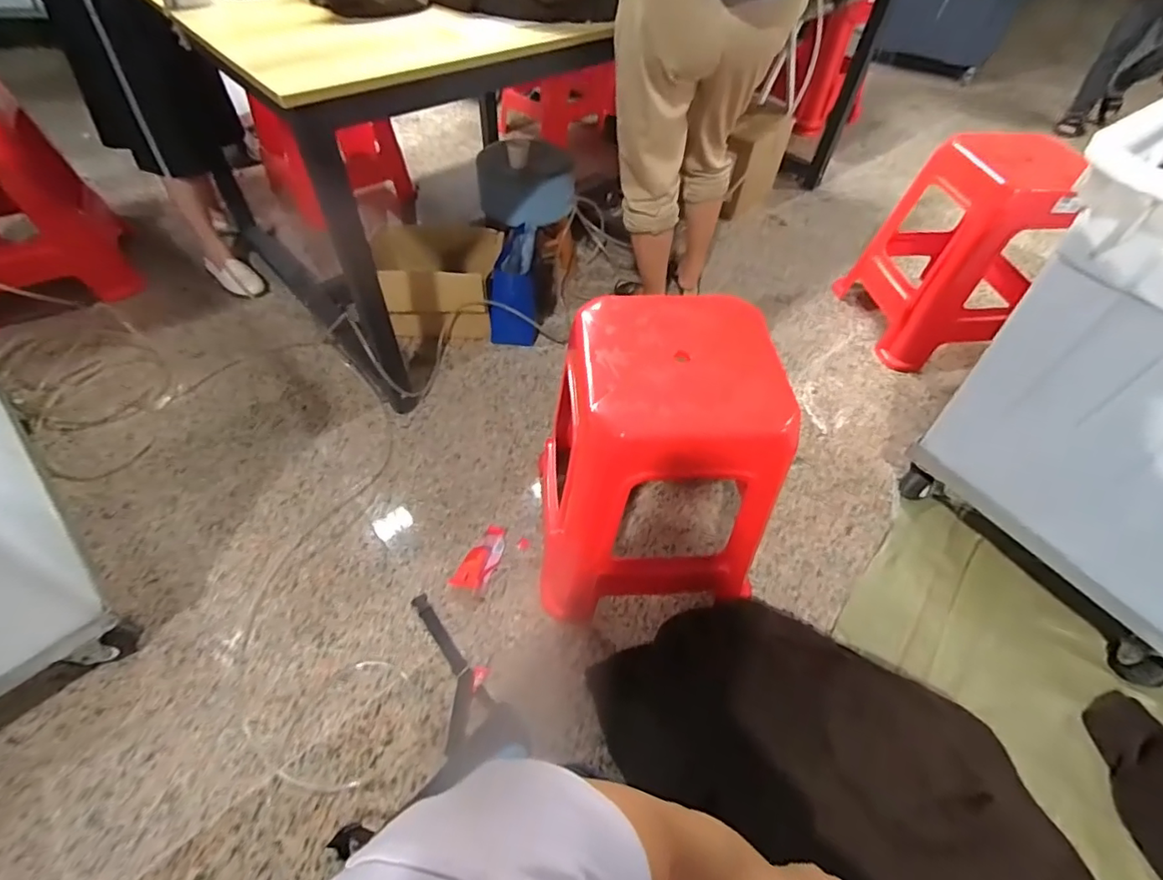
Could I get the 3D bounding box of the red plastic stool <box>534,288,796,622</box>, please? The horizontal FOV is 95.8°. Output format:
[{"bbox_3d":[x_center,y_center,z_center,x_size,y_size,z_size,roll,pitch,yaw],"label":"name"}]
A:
[{"bbox_3d":[0.112,0.054,0.965,0.367,0.520,0.358,-3,51,-6],"label":"red plastic stool"}]

